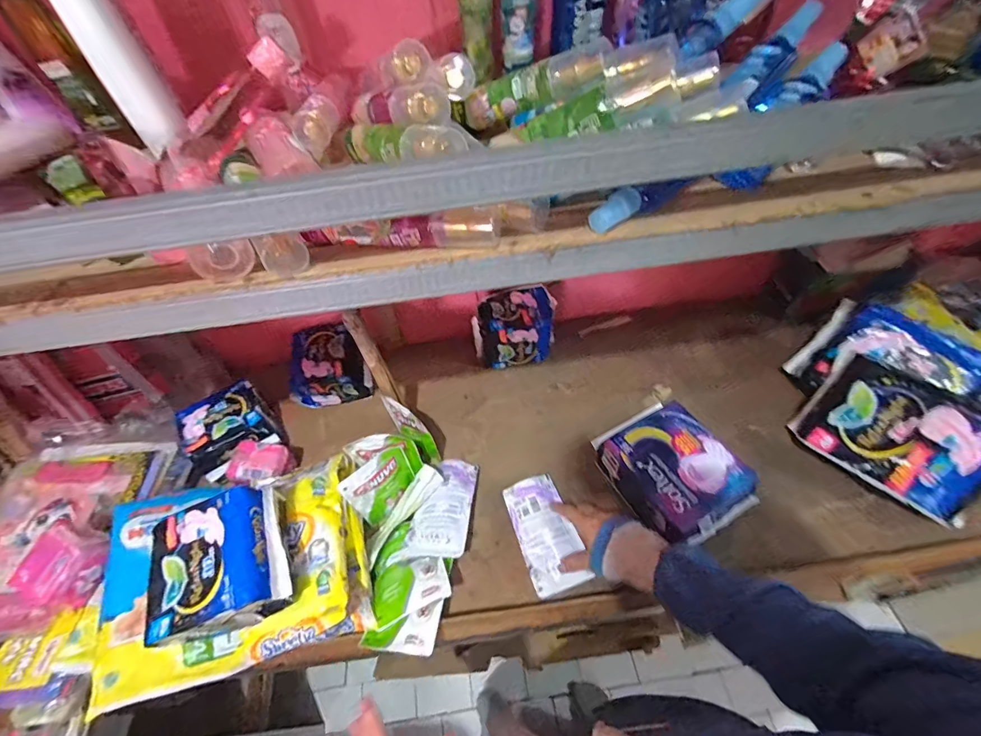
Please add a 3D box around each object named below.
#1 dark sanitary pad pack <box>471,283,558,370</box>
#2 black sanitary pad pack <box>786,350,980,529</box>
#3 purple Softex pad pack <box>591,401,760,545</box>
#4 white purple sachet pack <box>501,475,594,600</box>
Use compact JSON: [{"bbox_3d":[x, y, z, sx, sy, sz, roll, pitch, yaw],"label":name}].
[{"bbox_3d":[0.044,-0.065,0.766,0.146,0.138,0.067,-10,51,-2],"label":"dark sanitary pad pack"},{"bbox_3d":[0.559,0.089,0.585,0.203,0.152,0.040,37,21,27],"label":"black sanitary pad pack"},{"bbox_3d":[0.264,0.152,0.619,0.145,0.079,0.177,-27,53,-16],"label":"purple Softex pad pack"},{"bbox_3d":[0.077,0.233,0.610,0.080,0.019,0.154,-15,59,-6],"label":"white purple sachet pack"}]

